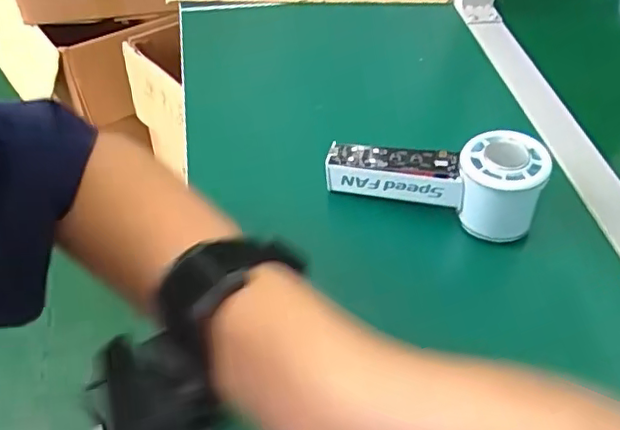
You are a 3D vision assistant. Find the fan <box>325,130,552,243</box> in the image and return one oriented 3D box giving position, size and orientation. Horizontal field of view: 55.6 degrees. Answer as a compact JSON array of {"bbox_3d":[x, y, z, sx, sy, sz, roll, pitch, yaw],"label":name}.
[{"bbox_3d":[0.090,-0.028,0.432,0.147,0.074,0.047,18,49,13],"label":"fan"}]

